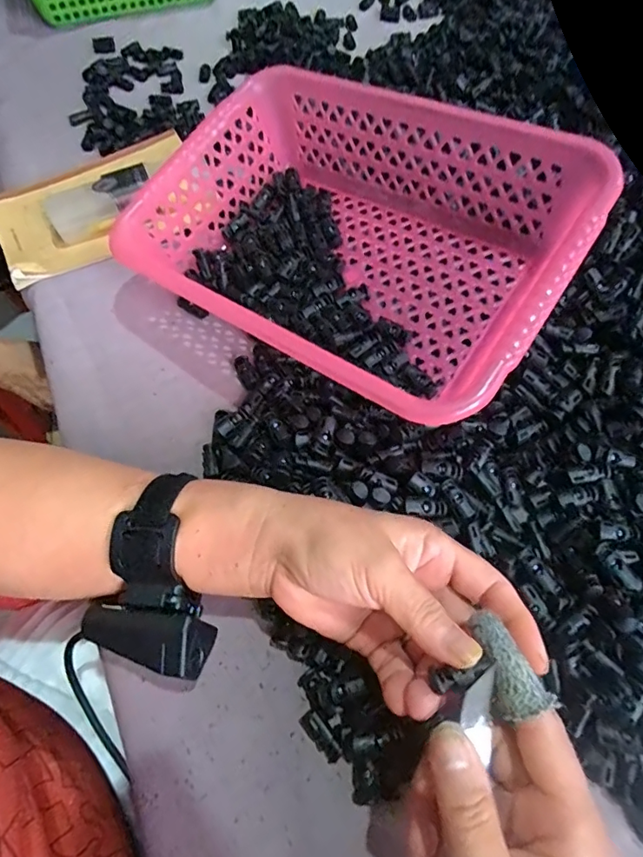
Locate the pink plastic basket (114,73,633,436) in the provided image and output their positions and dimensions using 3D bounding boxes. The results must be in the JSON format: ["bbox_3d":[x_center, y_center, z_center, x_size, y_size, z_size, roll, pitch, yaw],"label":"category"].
[{"bbox_3d":[0.014,-0.135,0.357,0.303,0.113,0.207,33,68,18],"label":"pink plastic basket"}]

